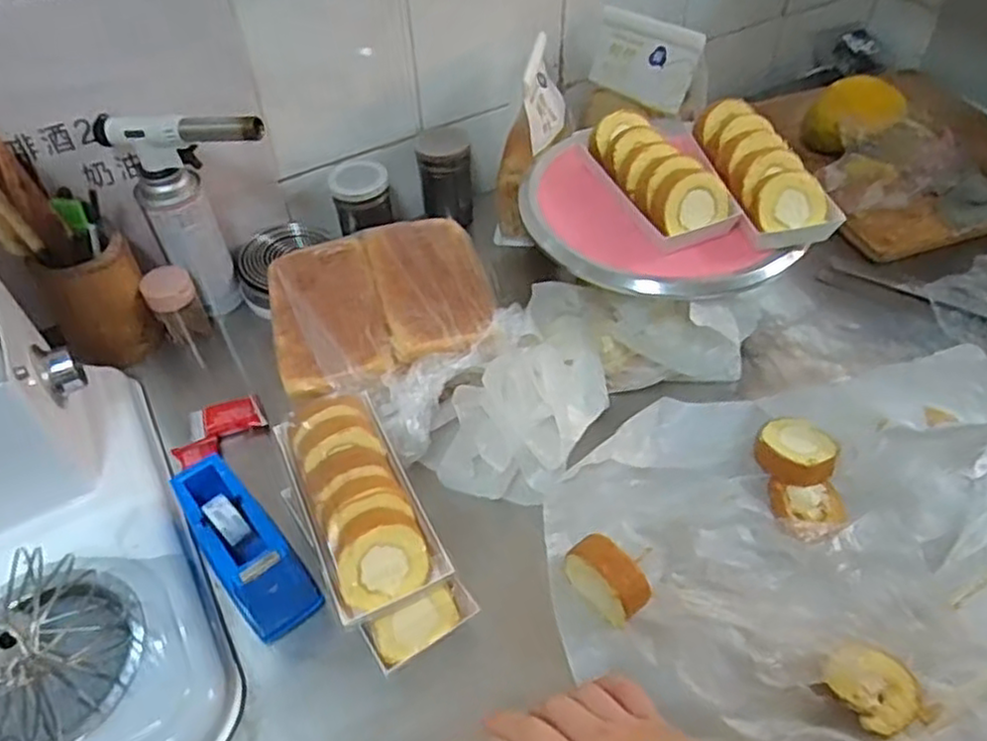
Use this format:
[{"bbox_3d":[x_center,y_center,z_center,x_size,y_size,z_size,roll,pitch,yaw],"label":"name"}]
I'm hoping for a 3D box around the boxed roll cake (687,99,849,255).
[{"bbox_3d":[0.264,-0.199,0.707,0.087,0.055,0.181,-8,48,-5],"label":"boxed roll cake"}]

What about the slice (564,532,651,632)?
[{"bbox_3d":[0.090,0.164,0.569,0.028,0.056,0.073,-33,55,-25],"label":"slice"}]

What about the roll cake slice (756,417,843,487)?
[{"bbox_3d":[0.275,0.073,0.648,0.067,0.033,0.064,-1,48,1],"label":"roll cake slice"}]

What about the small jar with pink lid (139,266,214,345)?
[{"bbox_3d":[-0.347,-0.070,0.785,0.051,0.082,0.042,-28,52,-21],"label":"small jar with pink lid"}]

